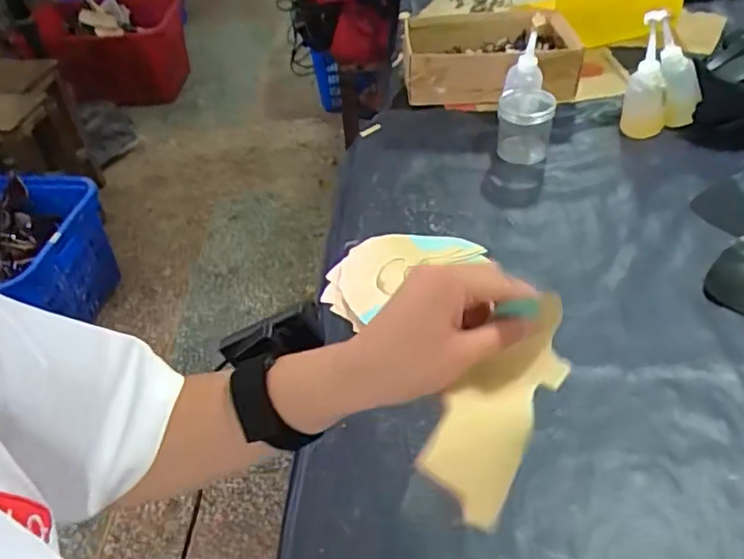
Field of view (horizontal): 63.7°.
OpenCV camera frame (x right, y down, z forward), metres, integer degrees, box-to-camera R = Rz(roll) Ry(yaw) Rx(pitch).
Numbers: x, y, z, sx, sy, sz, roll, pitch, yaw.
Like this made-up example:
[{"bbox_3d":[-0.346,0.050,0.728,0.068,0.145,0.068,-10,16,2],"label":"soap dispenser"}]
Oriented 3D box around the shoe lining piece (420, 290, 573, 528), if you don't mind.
[{"bbox_3d":[0.075,0.069,0.340,0.057,0.020,0.126,35,69,-10],"label":"shoe lining piece"}]

